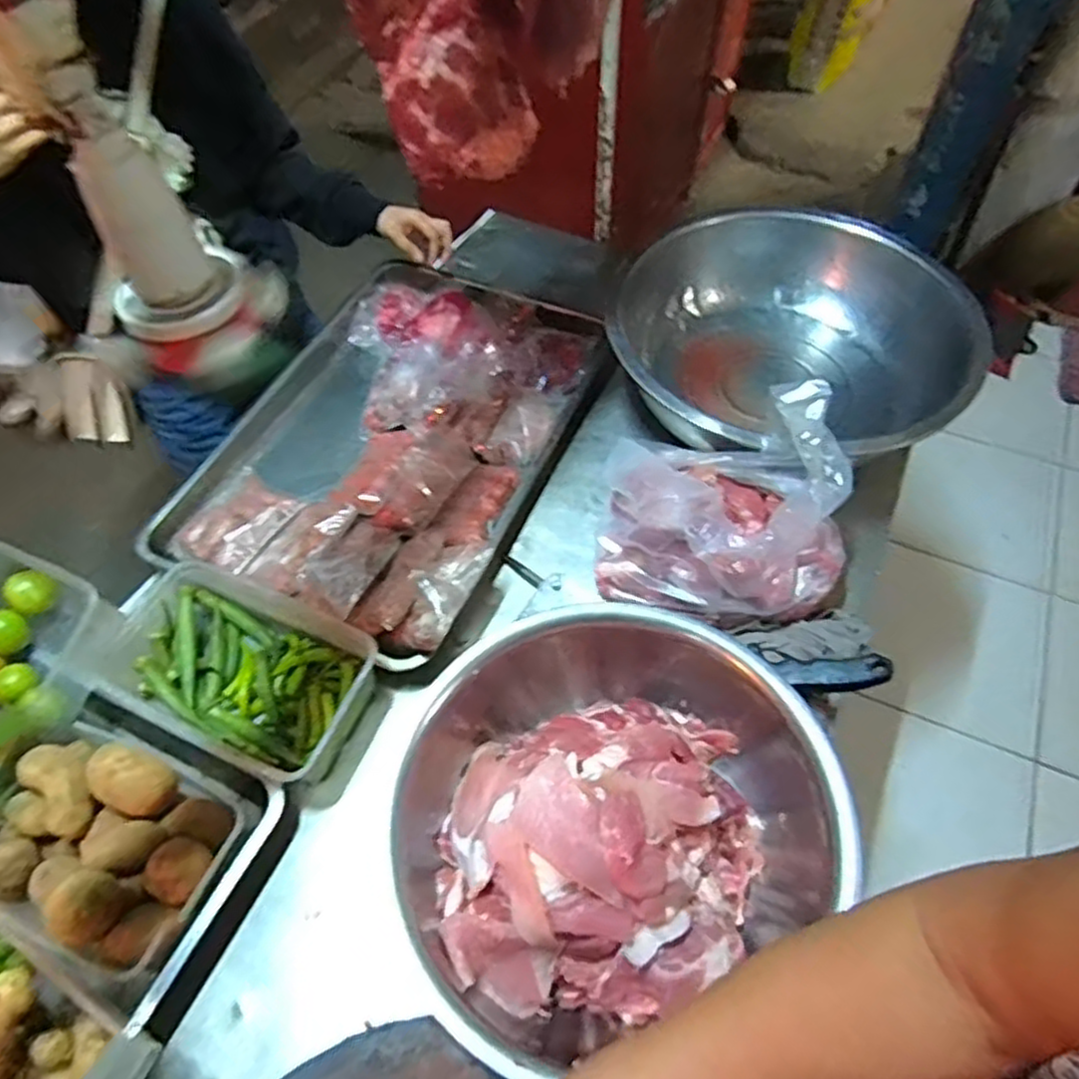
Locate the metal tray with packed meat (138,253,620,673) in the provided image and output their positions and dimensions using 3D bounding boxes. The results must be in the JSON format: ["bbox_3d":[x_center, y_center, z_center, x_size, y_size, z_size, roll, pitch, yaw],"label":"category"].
[{"bbox_3d":[-0.179,-0.142,0.938,0.405,0.091,0.568,21,58,13],"label":"metal tray with packed meat"}]

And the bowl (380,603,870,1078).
[{"bbox_3d":[0.049,0.225,0.661,0.356,0.154,0.338,0,56,0],"label":"bowl"}]

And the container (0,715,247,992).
[{"bbox_3d":[-0.387,0.264,0.647,0.217,0.080,0.165,23,59,15],"label":"container"}]

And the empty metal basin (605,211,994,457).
[{"bbox_3d":[0.310,-0.239,0.955,0.432,0.145,0.410,0,56,0],"label":"empty metal basin"}]

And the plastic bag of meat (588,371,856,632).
[{"bbox_3d":[0.196,-0.024,0.764,0.259,0.173,0.197,-6,56,-4],"label":"plastic bag of meat"}]

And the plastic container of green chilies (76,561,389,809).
[{"bbox_3d":[-0.307,0.145,0.762,0.264,0.088,0.162,22,59,14],"label":"plastic container of green chilies"}]

